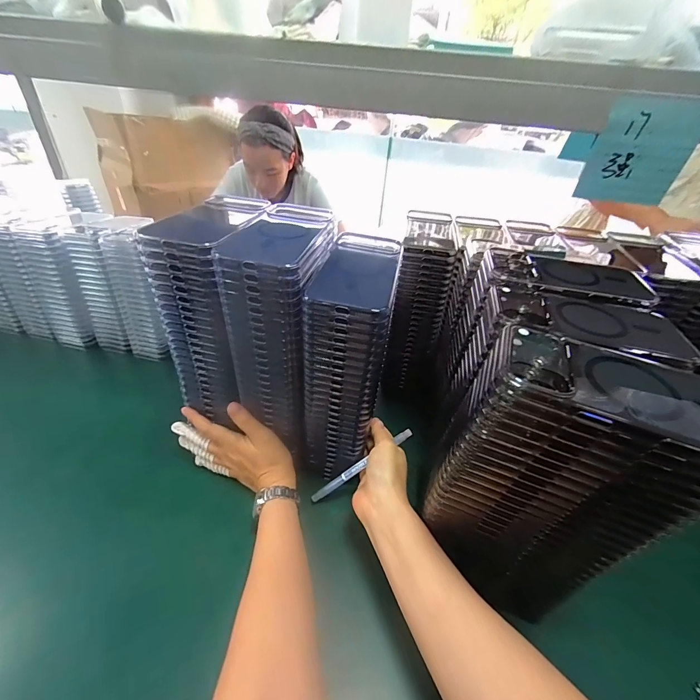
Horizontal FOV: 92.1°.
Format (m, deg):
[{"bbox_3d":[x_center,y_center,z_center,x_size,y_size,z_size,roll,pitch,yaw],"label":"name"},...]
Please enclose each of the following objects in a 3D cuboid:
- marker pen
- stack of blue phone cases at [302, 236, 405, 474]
[{"bbox_3d":[0.013,0.145,0.420,0.153,0.007,0.011,-37,41,7],"label":"marker pen"},{"bbox_3d":[0.001,0.012,0.418,0.073,0.248,0.157,10,36,6],"label":"stack of blue phone cases"}]

